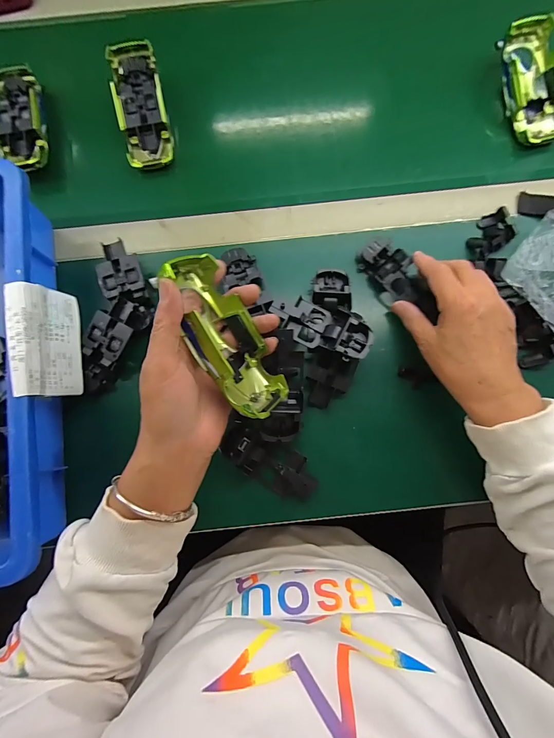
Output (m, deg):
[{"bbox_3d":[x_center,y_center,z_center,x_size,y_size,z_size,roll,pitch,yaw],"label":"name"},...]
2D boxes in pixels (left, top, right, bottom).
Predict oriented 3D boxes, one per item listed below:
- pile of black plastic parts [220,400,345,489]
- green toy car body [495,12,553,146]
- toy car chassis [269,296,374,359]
[{"bbox_3d":[-0.009,0.089,0.334,0.103,0.021,0.044,39,83,7],"label":"pile of black plastic parts"},{"bbox_3d":[0.299,-0.331,0.399,0.057,0.038,0.134,-15,93,-4],"label":"green toy car body"},{"bbox_3d":[0.044,-0.043,0.334,0.097,0.027,0.044,19,81,4],"label":"toy car chassis"}]

